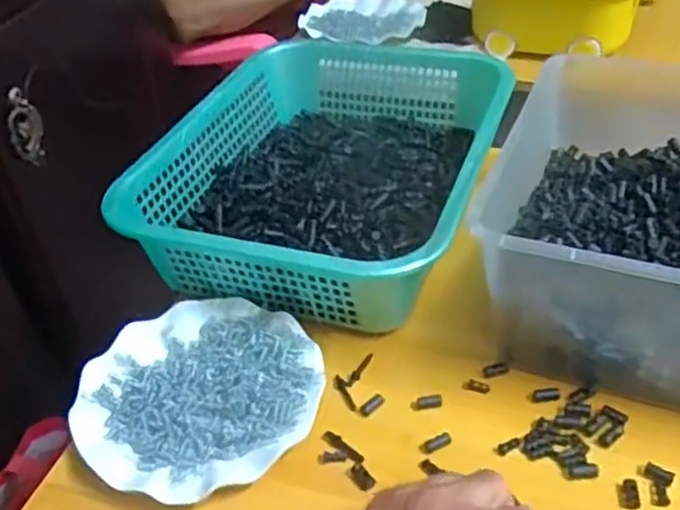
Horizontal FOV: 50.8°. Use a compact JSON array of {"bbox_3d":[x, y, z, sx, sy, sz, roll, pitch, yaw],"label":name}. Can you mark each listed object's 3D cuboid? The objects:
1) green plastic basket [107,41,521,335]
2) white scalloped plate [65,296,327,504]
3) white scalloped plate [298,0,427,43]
[{"bbox_3d":[-0.004,-0.093,0.715,0.299,0.088,0.382,10,41,18],"label":"green plastic basket"},{"bbox_3d":[-0.105,0.106,0.549,0.176,0.025,0.178,-3,39,3],"label":"white scalloped plate"},{"bbox_3d":[0.037,-0.364,1.109,0.182,0.022,0.182,-3,39,3],"label":"white scalloped plate"}]

